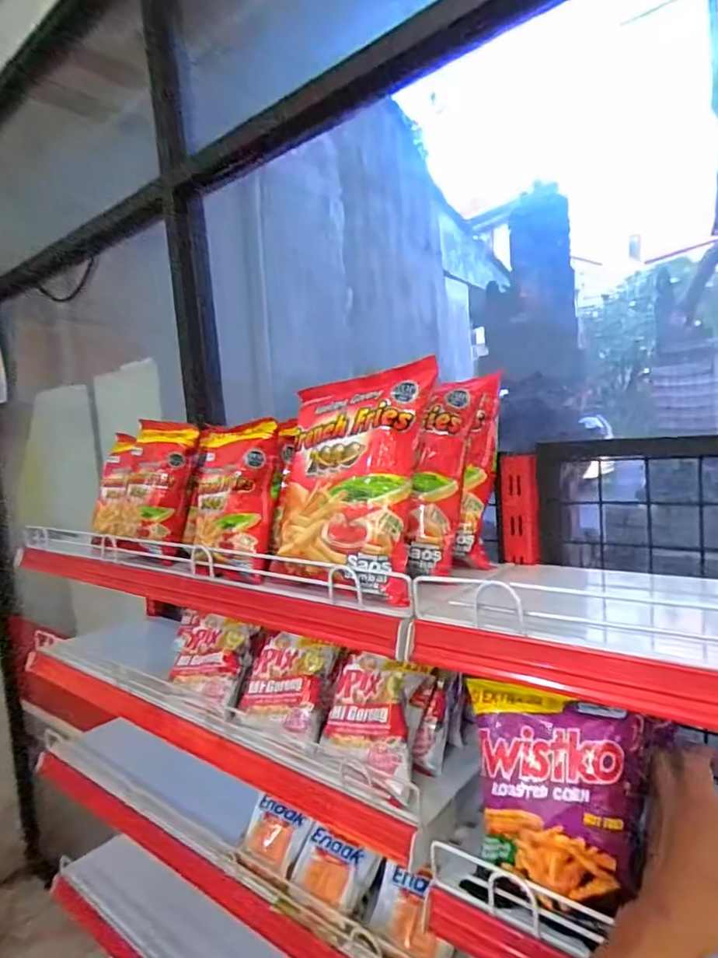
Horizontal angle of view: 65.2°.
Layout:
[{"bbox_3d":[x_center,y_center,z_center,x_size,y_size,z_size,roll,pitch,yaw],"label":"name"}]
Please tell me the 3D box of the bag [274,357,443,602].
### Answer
[{"bbox_3d":[-0.012,-0.003,0.611,0.189,0.249,0.049,-4,-21,38],"label":"bag"}]

